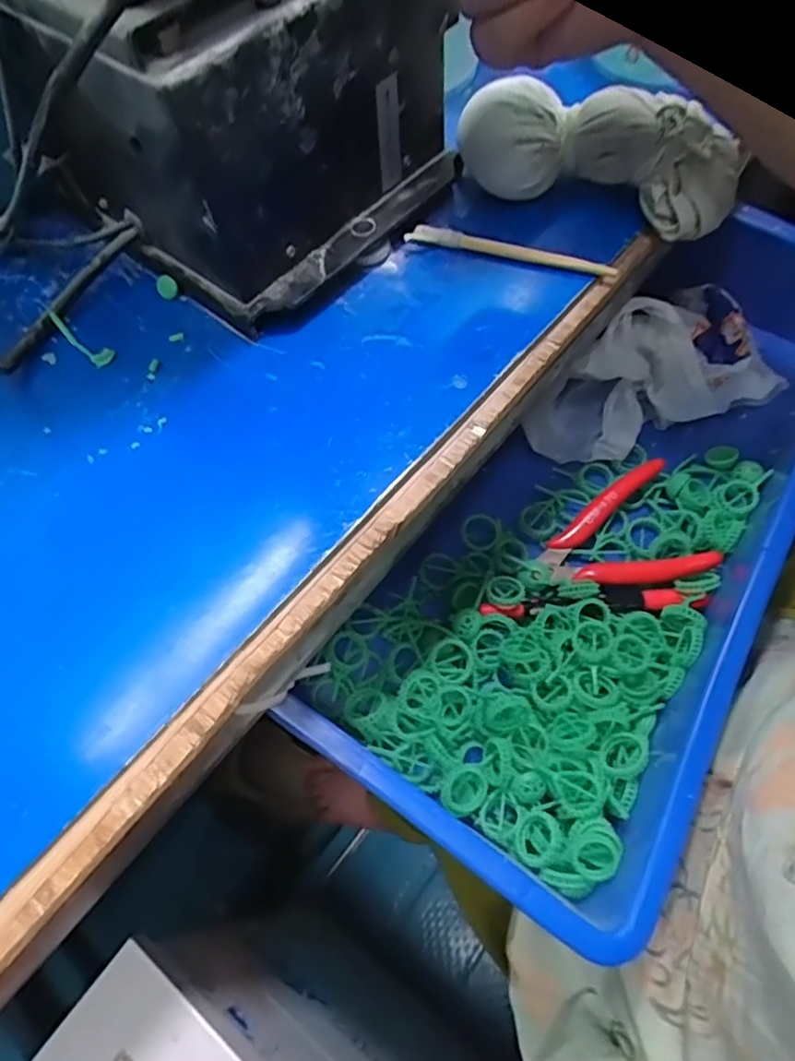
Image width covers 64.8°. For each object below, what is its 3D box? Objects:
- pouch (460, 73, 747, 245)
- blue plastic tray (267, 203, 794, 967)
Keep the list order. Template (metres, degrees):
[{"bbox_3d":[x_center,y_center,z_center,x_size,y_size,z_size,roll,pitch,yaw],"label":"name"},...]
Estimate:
[{"bbox_3d":[0.101,-0.191,0.314,0.138,0.041,0.054,16,64,12],"label":"pouch"},{"bbox_3d":[0.131,-0.016,0.373,0.211,0.085,0.426,29,67,18],"label":"blue plastic tray"}]

